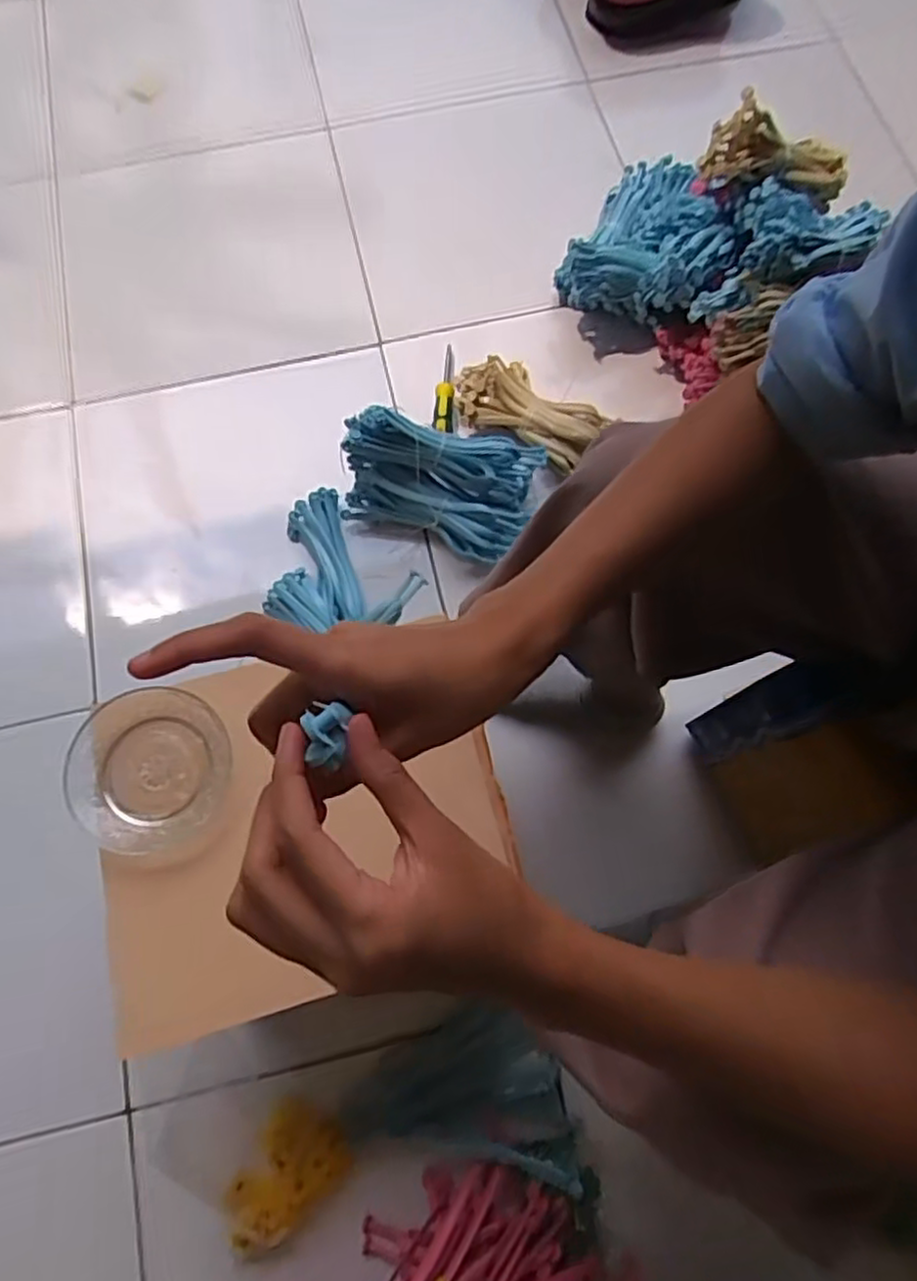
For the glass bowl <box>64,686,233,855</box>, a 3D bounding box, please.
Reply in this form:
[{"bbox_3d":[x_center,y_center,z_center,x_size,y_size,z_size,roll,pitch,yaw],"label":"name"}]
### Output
[{"bbox_3d":[-0.226,0.094,0.511,0.115,0.020,0.111,-10,74,-3],"label":"glass bowl"}]

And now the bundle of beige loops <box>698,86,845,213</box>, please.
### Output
[{"bbox_3d":[0.363,-0.550,0.793,0.198,0.074,0.076,-5,72,-23],"label":"bundle of beige loops"}]

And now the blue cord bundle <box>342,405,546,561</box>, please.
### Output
[{"bbox_3d":[-0.022,-0.169,0.793,0.209,0.115,0.122,6,74,2],"label":"blue cord bundle"}]

